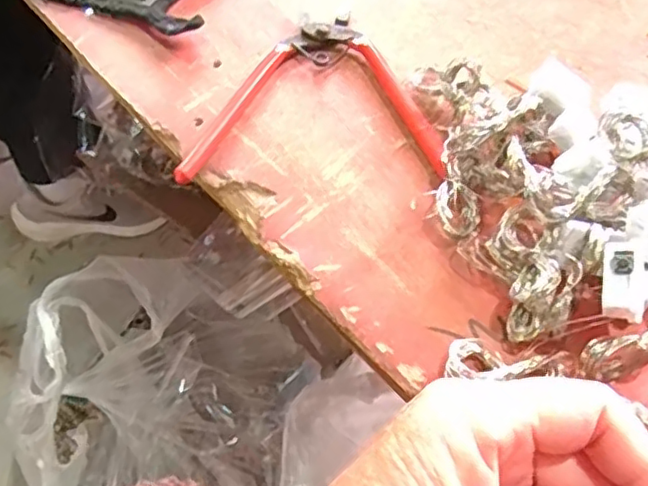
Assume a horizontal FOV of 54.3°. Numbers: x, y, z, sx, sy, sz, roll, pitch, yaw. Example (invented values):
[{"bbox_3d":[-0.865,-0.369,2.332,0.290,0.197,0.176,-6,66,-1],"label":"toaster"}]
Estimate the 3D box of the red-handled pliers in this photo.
[{"bbox_3d":[-0.004,-0.076,0.332,0.126,0.011,0.113,0,54,5],"label":"red-handled pliers"}]

